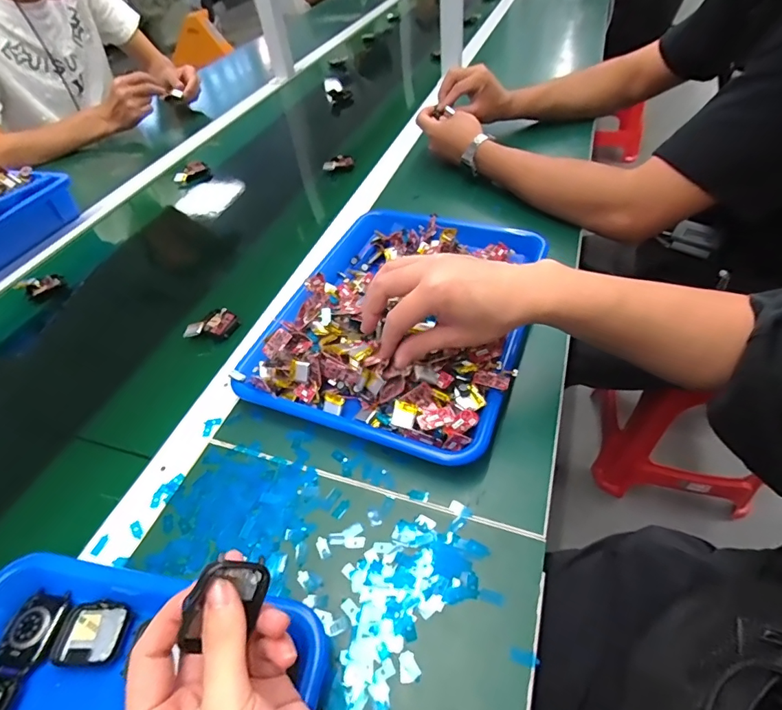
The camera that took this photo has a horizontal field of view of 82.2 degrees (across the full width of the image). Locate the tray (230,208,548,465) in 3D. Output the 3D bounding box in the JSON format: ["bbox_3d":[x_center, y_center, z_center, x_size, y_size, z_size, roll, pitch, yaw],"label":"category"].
[{"bbox_3d":[0.012,-0.041,0.487,0.257,0.063,0.313,12,50,17],"label":"tray"}]

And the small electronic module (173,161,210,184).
[{"bbox_3d":[-0.368,-0.333,0.830,0.062,0.042,0.020,-30,51,-24],"label":"small electronic module"}]

